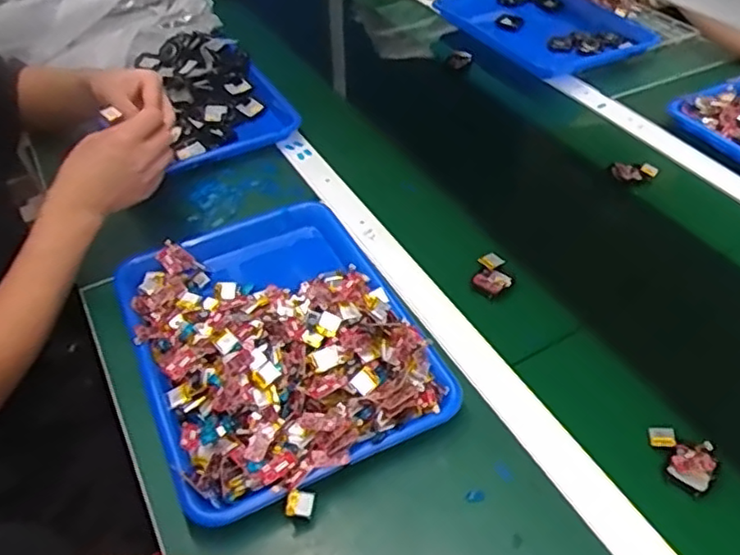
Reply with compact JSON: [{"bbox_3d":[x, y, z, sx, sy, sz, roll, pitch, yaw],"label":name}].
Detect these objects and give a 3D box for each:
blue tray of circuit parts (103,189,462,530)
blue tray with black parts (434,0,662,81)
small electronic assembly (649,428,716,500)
[{"bbox_3d":[-0.096,0.057,0.636,0.253,0.069,0.335,-21,47,-17],"label":"blue tray of circuit parts"},{"bbox_3d":[0.294,-0.436,1.089,0.266,0.034,0.329,-20,47,-17],"label":"blue tray with black parts"},{"bbox_3d":[0.261,0.151,0.540,0.041,0.019,0.058,-34,52,-28],"label":"small electronic assembly"}]

